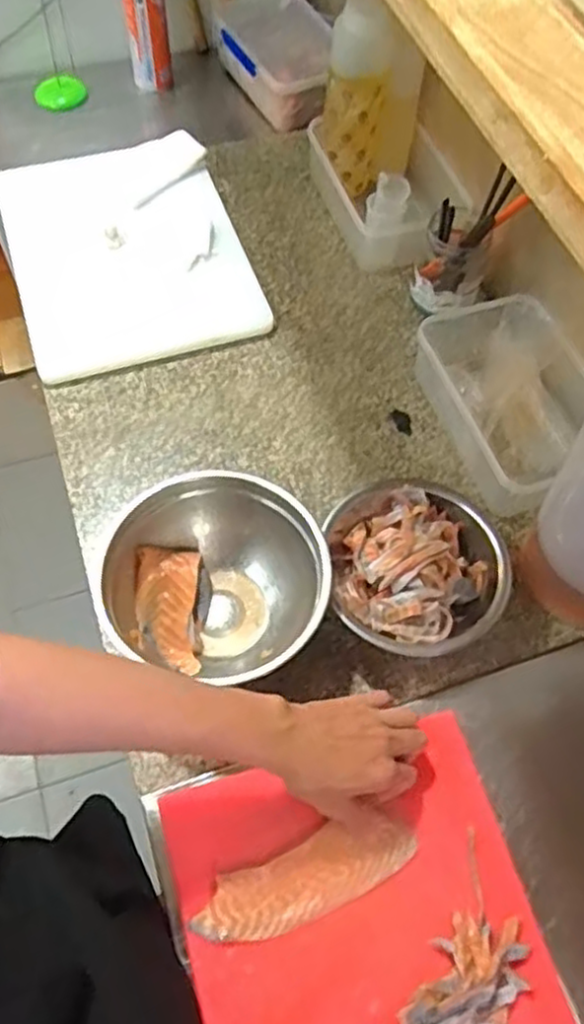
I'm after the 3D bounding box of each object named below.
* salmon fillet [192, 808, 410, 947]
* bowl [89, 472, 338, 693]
[{"bbox_3d":[0.011,0.309,0.607,0.187,0.009,0.058,-17,63,-9],"label":"salmon fillet"},{"bbox_3d":[-0.074,0.065,0.717,0.223,0.112,0.187,21,62,10],"label":"bowl"}]

